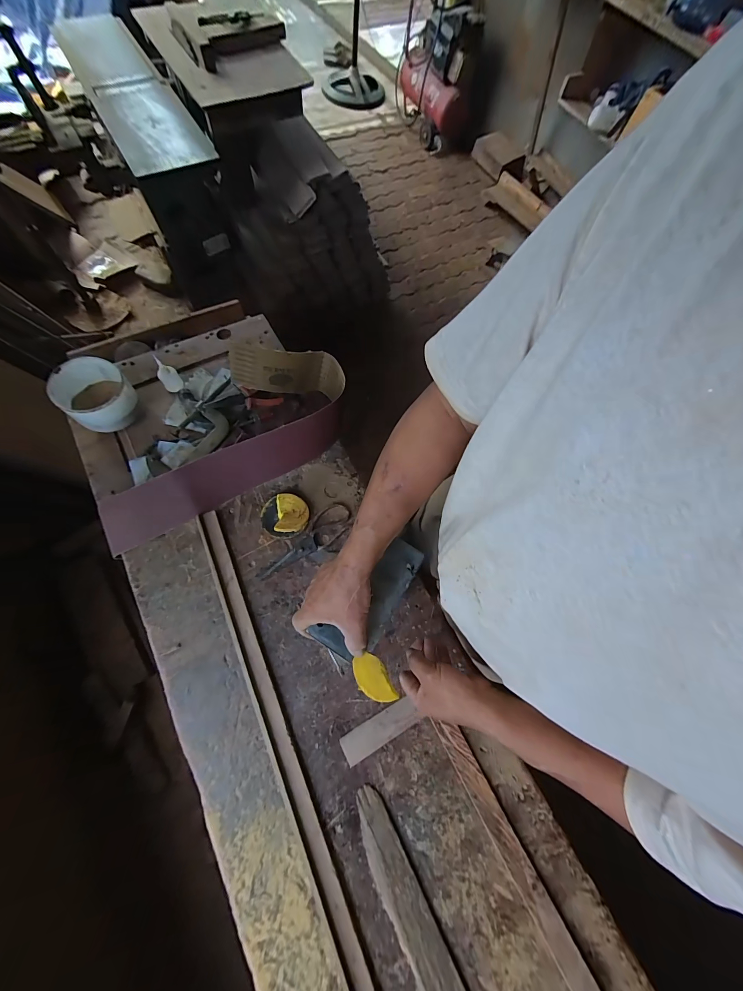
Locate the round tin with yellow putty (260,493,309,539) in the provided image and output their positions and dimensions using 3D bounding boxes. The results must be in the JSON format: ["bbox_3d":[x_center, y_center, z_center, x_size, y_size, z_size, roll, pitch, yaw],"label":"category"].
[{"bbox_3d":[-0.171,0.036,0.637,0.093,0.034,0.087,2,70,-5],"label":"round tin with yellow putty"}]

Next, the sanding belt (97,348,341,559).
[{"bbox_3d":[-0.303,-0.114,0.690,0.553,0.191,0.192,-37,78,-17],"label":"sanding belt"}]

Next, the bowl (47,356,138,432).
[{"bbox_3d":[-0.539,-0.193,0.660,0.123,0.104,0.121,41,73,11],"label":"bowl"}]

